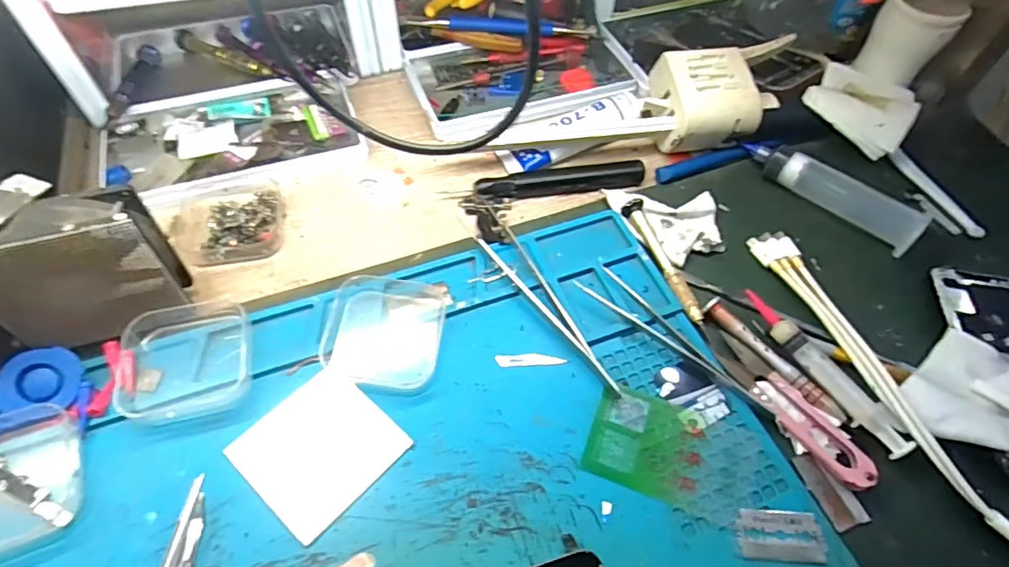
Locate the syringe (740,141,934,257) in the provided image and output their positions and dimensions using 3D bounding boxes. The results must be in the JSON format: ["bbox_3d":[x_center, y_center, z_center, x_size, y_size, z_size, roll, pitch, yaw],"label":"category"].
[{"bbox_3d":[0.231,-0.070,0.385,0.026,0.031,0.126,-36,65,-24],"label":"syringe"}]

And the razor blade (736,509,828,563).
[{"bbox_3d":[0.135,0.122,0.263,0.041,0.004,0.022,4,56,0],"label":"razor blade"}]

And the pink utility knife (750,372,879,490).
[{"bbox_3d":[0.167,0.076,0.290,0.024,0.009,0.069,-31,63,-22],"label":"pink utility knife"}]

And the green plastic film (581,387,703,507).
[{"bbox_3d":[0.076,0.083,0.288,0.057,0.004,0.052,19,57,10],"label":"green plastic film"}]

